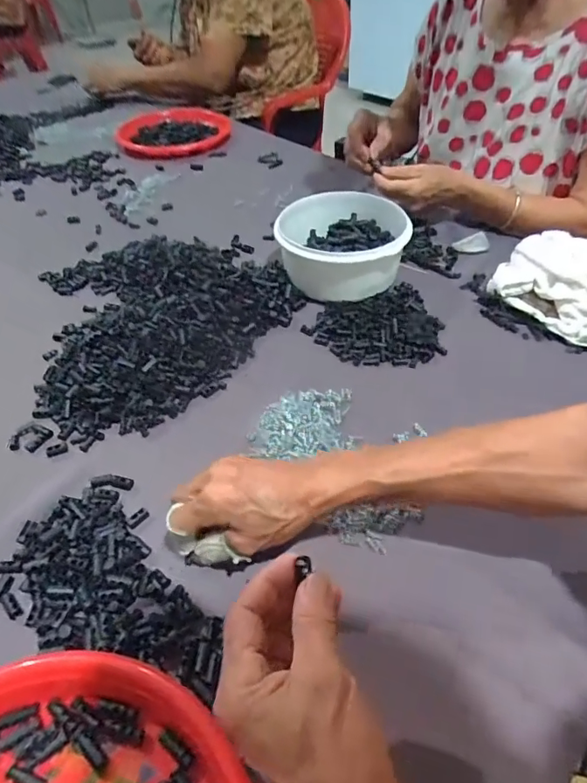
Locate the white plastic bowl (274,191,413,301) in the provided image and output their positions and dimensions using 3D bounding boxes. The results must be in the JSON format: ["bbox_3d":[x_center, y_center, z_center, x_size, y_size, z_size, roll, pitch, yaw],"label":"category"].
[{"bbox_3d":[0.062,-0.178,0.609,0.149,0.075,0.149,-1,47,1],"label":"white plastic bowl"}]

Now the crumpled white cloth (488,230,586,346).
[{"bbox_3d":[0.336,-0.112,0.544,0.212,0.065,0.125,23,52,21],"label":"crumpled white cloth"}]

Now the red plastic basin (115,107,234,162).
[{"bbox_3d":[-0.240,-0.512,0.964,0.211,0.037,0.218,-1,47,1],"label":"red plastic basin"}]

